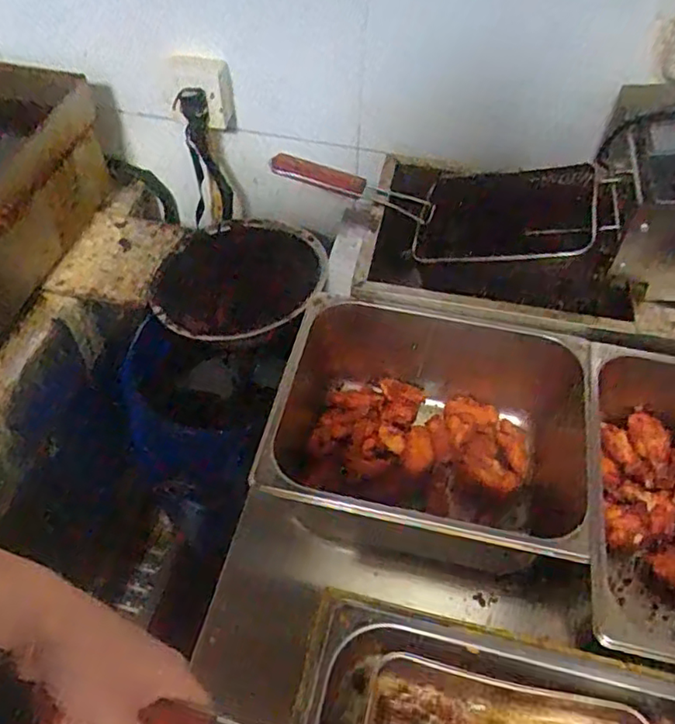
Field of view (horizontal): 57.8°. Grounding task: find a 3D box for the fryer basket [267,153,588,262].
[{"bbox_3d":[0.123,-0.214,0.832,0.411,0.125,0.185,16,54,12],"label":"fryer basket"}]

